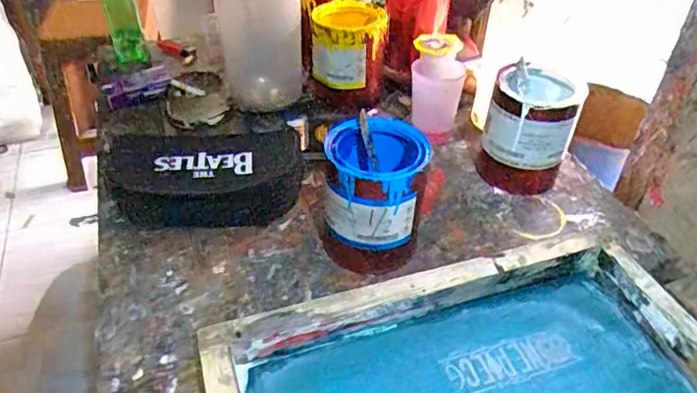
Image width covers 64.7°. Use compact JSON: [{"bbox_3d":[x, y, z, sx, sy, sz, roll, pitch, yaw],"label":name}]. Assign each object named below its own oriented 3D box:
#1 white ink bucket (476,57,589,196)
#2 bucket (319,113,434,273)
[{"bbox_3d":[0.235,-0.086,0.721,0.104,0.140,0.106,0,40,0],"label":"white ink bucket"},{"bbox_3d":[0.029,-0.001,0.616,0.107,0.134,0.108,0,40,0],"label":"bucket"}]

